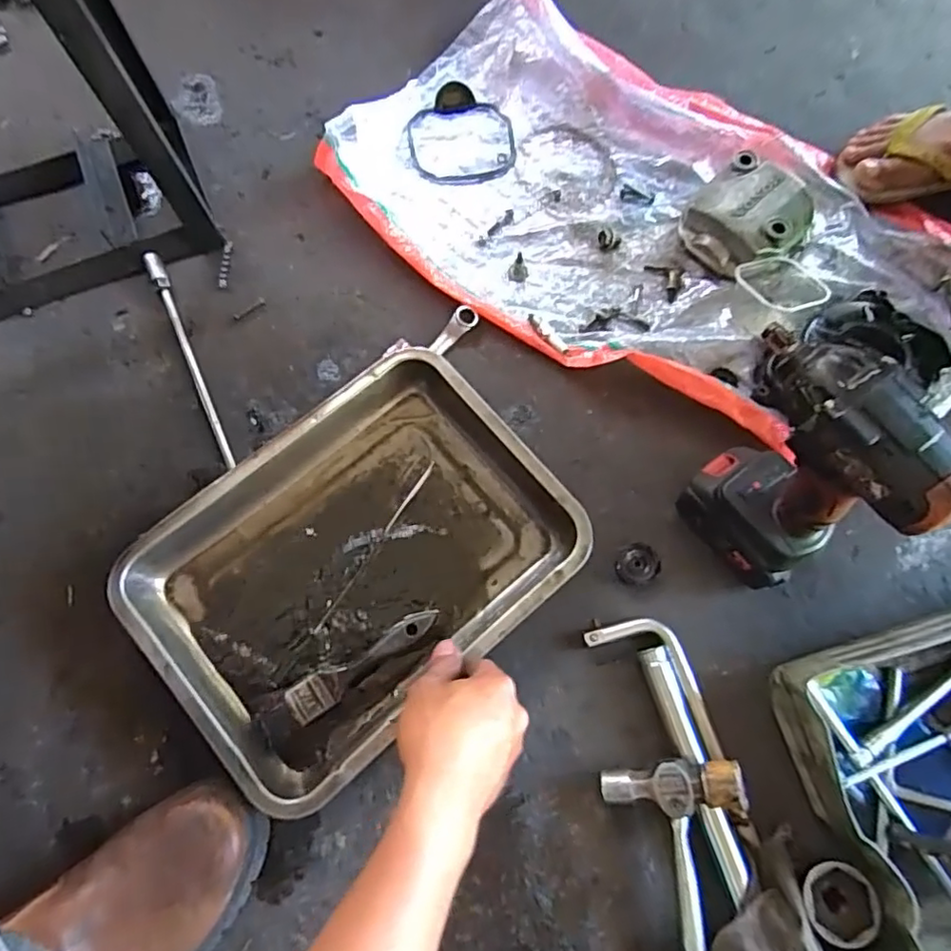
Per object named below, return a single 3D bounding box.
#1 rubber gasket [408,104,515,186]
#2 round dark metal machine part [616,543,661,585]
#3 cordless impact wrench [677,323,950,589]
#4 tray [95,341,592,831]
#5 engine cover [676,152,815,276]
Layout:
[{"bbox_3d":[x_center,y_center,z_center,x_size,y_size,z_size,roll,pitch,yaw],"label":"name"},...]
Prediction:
[{"bbox_3d":[-0.016,-0.397,0.731,0.126,0.009,0.120,-5,71,-1],"label":"rubber gasket"},{"bbox_3d":[0.149,0.081,0.555,0.040,0.007,0.034,-12,71,-4],"label":"round dark metal machine part"},{"bbox_3d":[0.233,0.000,0.461,0.065,0.246,0.144,-29,73,-8],"label":"cordless impact wrench"},{"bbox_3d":[-0.102,0.077,0.537,0.347,0.062,0.256,-39,75,-12],"label":"tray"},{"bbox_3d":[0.294,-0.280,0.661,0.117,0.054,0.120,-40,75,-12],"label":"engine cover"}]

